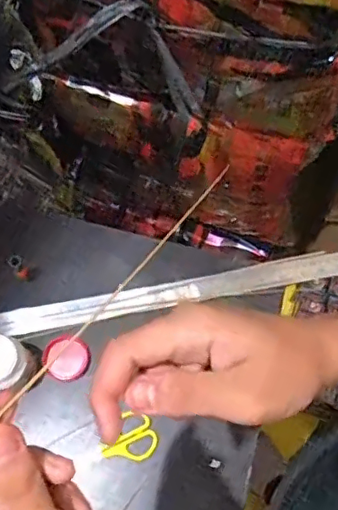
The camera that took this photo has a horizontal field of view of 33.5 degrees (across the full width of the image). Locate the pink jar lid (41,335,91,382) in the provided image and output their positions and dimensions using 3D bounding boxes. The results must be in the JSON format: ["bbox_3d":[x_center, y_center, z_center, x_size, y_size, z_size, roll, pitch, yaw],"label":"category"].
[{"bbox_3d":[-0.121,0.122,0.661,0.051,0.018,0.052,0,68,1],"label":"pink jar lid"}]

